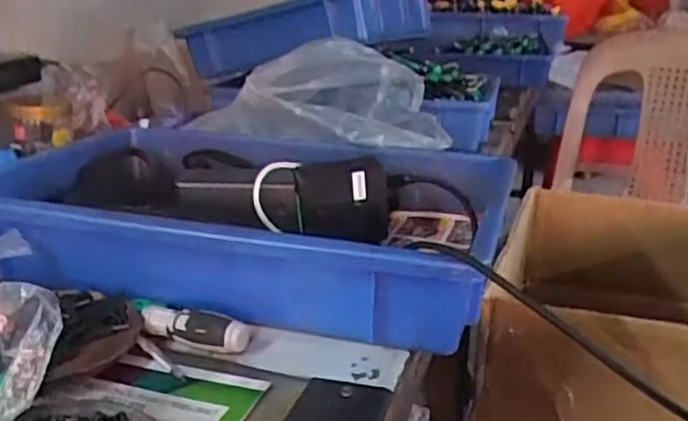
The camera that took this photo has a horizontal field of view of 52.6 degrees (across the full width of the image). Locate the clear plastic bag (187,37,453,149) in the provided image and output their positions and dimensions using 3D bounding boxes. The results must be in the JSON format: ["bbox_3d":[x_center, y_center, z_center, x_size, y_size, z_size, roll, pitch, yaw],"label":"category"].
[{"bbox_3d":[-0.013,-0.114,0.705,0.236,0.100,0.079,4,19,11],"label":"clear plastic bag"}]

